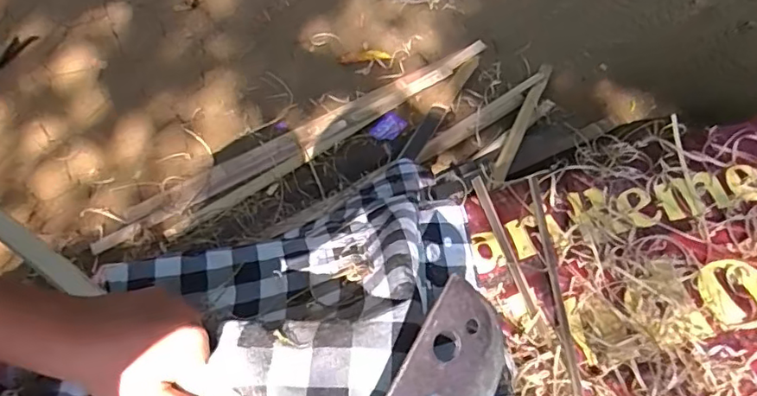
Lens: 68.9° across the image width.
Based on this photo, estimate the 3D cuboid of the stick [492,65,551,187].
[{"bbox_3d":[0.311,-0.164,1.200,0.030,0.039,0.432,23,49,12],"label":"stick"}]

